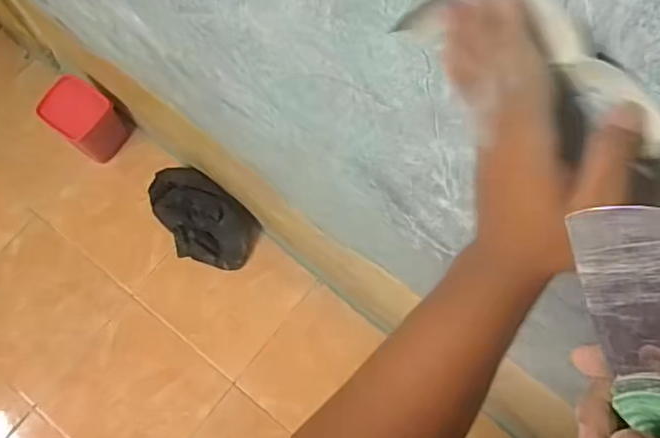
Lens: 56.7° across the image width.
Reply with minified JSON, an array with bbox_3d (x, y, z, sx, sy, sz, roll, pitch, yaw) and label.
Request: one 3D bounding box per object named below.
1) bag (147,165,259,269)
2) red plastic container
[{"bbox_3d":[-0.294,0.002,1.382,0.271,0.069,0.165,35,78,9],"label":"bag"},{"bbox_3d":[-0.545,-0.221,1.373,0.154,0.132,0.124,34,78,9],"label":"red plastic container"}]

